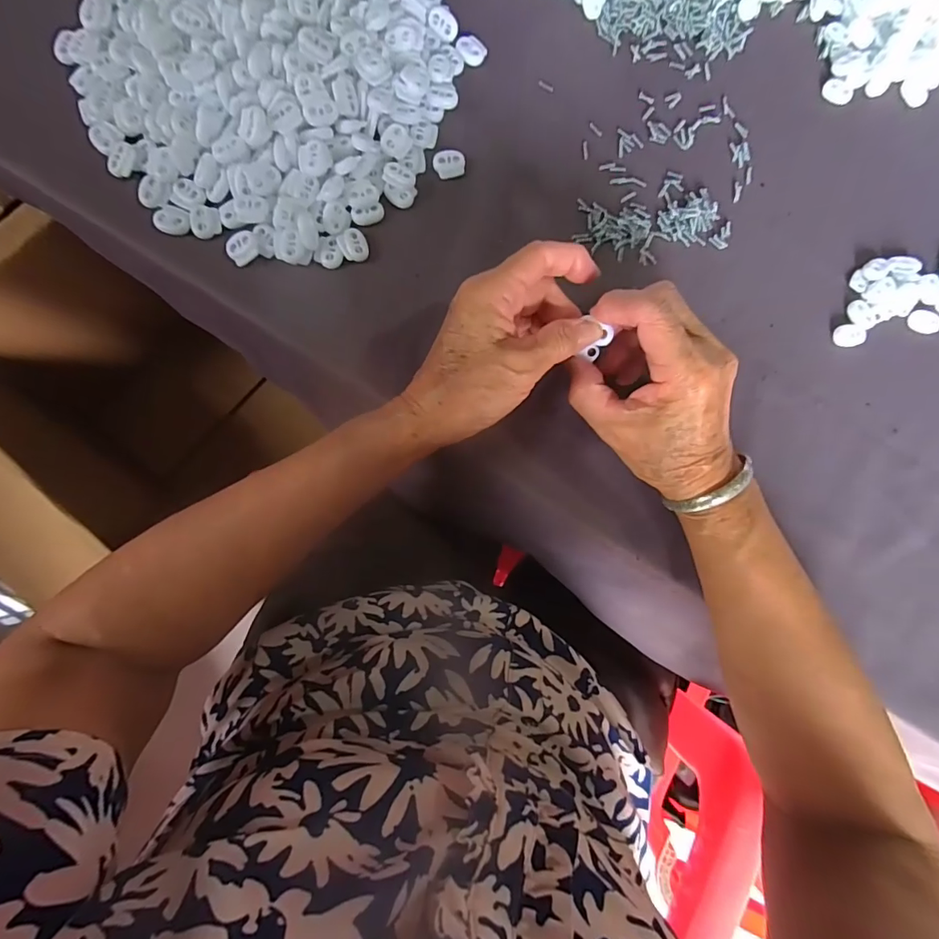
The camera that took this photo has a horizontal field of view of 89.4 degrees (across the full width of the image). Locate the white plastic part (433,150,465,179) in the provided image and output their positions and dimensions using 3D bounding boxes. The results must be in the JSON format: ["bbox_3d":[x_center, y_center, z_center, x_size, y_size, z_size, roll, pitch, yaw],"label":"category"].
[{"bbox_3d":[-0.014,-0.216,0.335,0.022,0.004,0.019,-13,85,-5],"label":"white plastic part"}]

